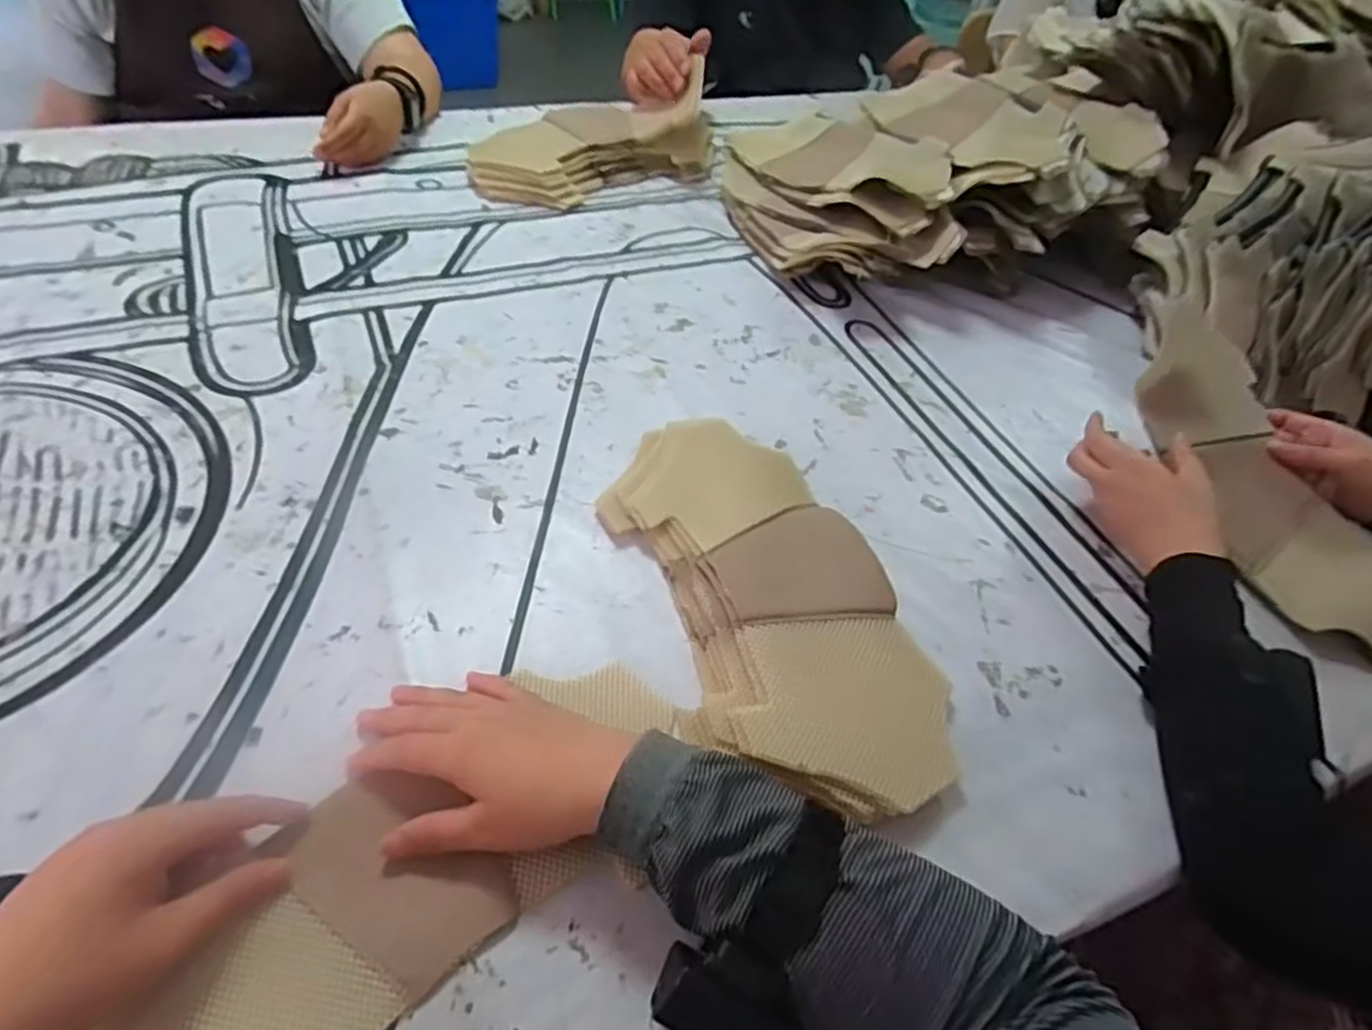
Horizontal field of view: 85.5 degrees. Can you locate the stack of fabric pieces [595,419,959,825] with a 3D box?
[{"bbox_3d":[0.057,0.050,0.531,0.171,0.038,0.335,-11,49,-17],"label":"stack of fabric pieces"}]

